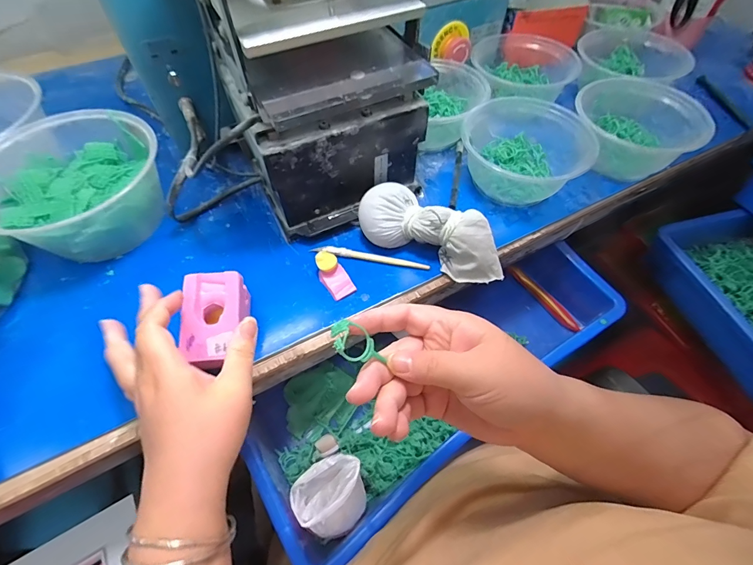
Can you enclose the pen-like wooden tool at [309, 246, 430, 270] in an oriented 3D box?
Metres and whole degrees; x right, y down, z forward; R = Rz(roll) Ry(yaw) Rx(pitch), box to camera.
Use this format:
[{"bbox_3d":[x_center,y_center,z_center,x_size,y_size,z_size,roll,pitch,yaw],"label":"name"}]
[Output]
[{"bbox_3d":[-0.007,-0.026,0.361,0.118,0.006,0.011,8,57,5],"label":"pen-like wooden tool"}]

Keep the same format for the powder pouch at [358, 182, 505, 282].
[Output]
[{"bbox_3d":[0.054,-0.049,0.349,0.147,0.050,0.054,20,59,12],"label":"powder pouch"}]

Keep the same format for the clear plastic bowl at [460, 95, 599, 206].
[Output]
[{"bbox_3d":[0.161,-0.145,0.404,0.138,0.062,0.126,0,57,0],"label":"clear plastic bowl"}]

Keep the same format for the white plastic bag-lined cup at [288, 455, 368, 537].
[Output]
[{"bbox_3d":[-0.036,0.184,0.310,0.058,0.067,0.051,-36,64,-21],"label":"white plastic bag-lined cup"}]

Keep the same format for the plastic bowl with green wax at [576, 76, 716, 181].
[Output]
[{"bbox_3d":[0.293,-0.173,0.416,0.131,0.058,0.120,0,57,0],"label":"plastic bowl with green wax"}]

